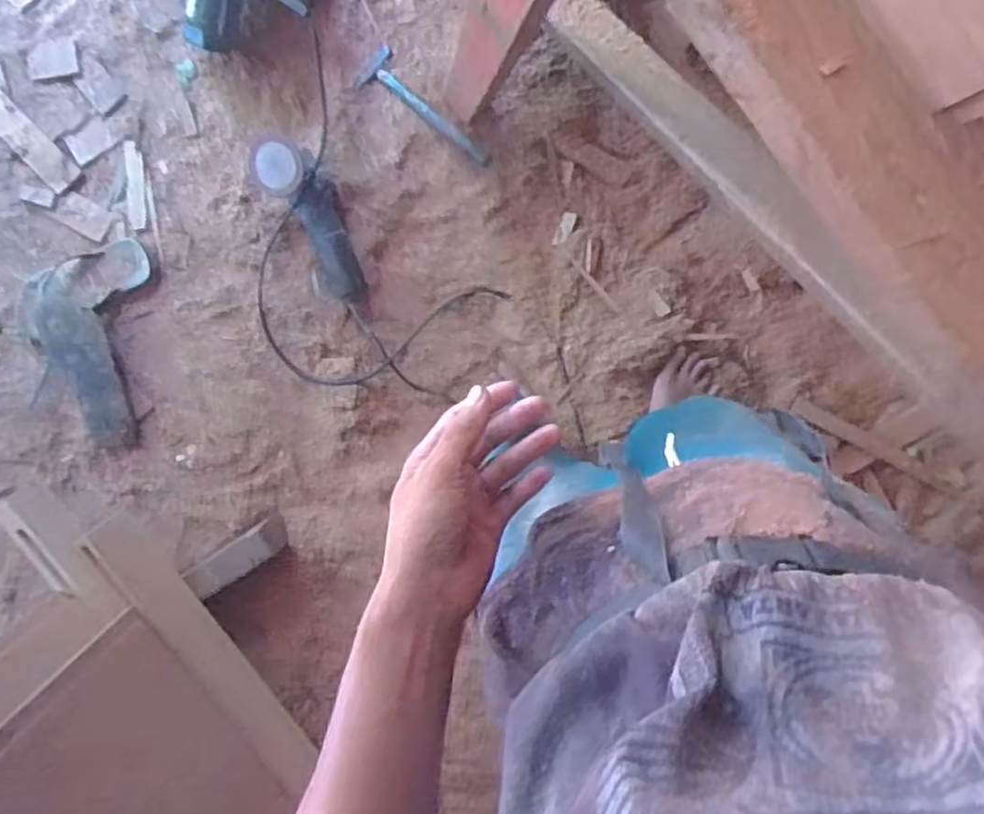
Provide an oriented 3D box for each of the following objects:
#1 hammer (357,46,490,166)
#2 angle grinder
[{"bbox_3d":[-0.105,-0.486,1.200,0.241,0.028,0.072,39,95,-6],"label":"hammer"},{"bbox_3d":[-0.289,-0.301,1.198,0.110,0.085,0.298,-23,123,2],"label":"angle grinder"}]

